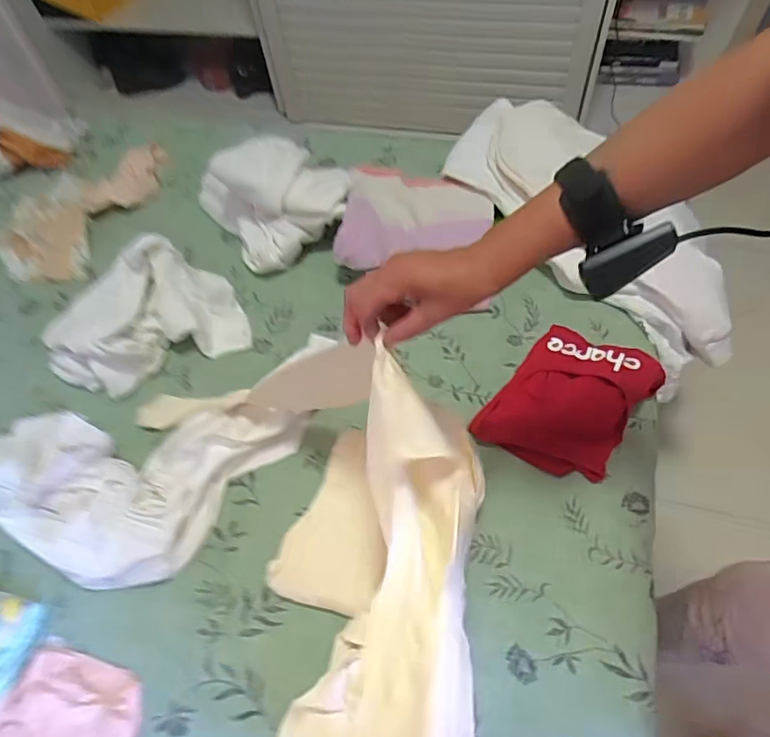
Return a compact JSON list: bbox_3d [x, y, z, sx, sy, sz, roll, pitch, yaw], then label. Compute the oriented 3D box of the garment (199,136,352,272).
[{"bbox_3d":[-0.213,-0.337,0.998,0.259,0.165,0.272,-22,59,-9],"label":"garment"}]

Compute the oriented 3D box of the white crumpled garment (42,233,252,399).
[{"bbox_3d":[-0.415,-0.086,0.897,0.324,0.119,0.197,-24,59,-10],"label":"white crumpled garment"}]

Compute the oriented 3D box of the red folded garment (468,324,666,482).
[{"bbox_3d":[0.268,0.045,0.786,0.189,0.066,0.231,33,66,22],"label":"red folded garment"}]

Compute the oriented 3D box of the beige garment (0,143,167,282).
[{"bbox_3d":[-0.636,-0.335,1.104,0.287,0.070,0.345,5,59,8],"label":"beige garment"}]

